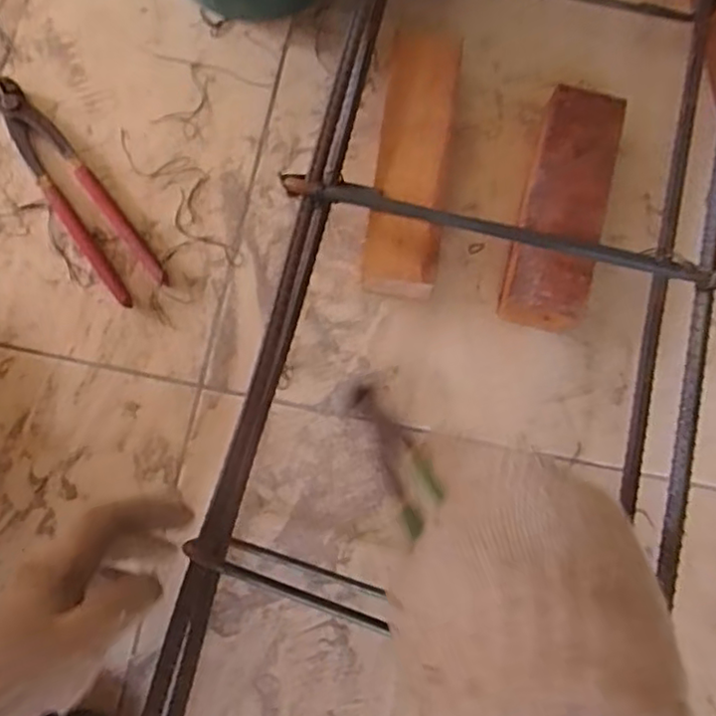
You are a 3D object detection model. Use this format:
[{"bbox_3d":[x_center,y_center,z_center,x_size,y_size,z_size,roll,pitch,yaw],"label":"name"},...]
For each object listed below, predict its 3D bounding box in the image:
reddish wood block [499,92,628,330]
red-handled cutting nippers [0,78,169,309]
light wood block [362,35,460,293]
[{"bbox_3d":[0.165,-0.120,0.531,0.063,0.047,0.193,17,77,2],"label":"reddish wood block"},{"bbox_3d":[-0.234,-0.138,0.526,0.045,0.016,0.217,-36,81,-9],"label":"red-handled cutting nippers"},{"bbox_3d":[0.043,-0.165,0.538,0.063,0.044,0.232,8,77,0],"label":"light wood block"}]

